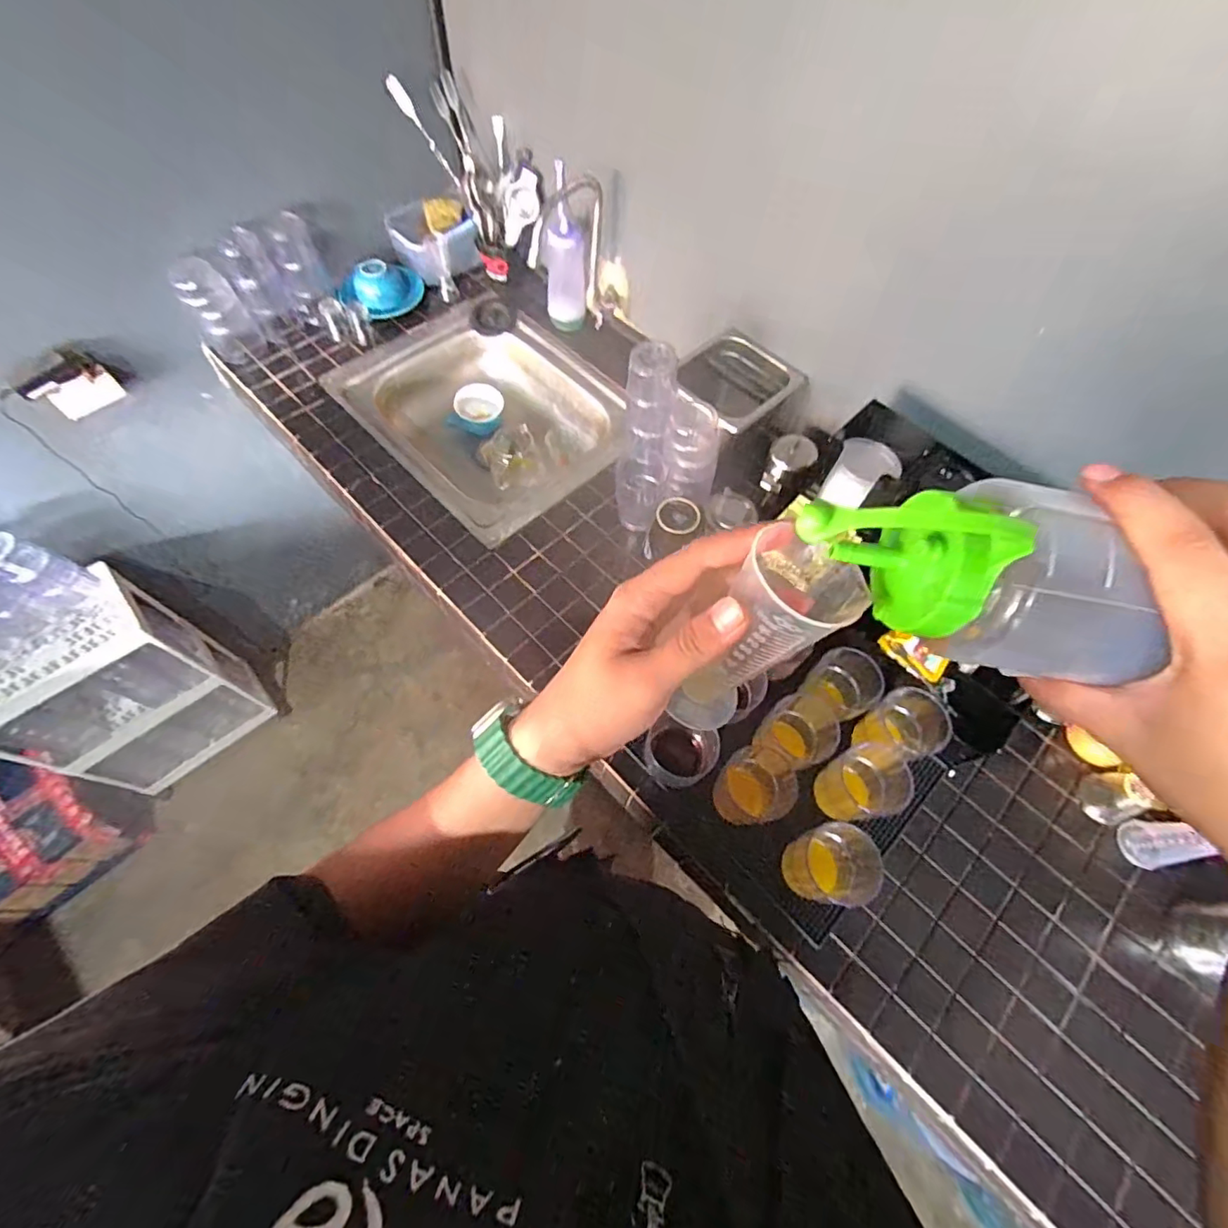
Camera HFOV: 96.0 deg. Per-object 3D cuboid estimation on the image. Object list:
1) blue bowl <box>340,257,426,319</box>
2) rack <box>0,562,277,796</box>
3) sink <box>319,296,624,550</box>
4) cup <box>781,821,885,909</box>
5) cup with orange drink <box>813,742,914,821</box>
[{"bbox_3d":[-0.453,-0.637,1.083,0.159,0.068,0.139,-23,67,-14],"label":"blue bowl"},{"bbox_3d":[-1.169,0.215,1.352,0.190,0.602,0.413,41,68,16],"label":"rack"},{"bbox_3d":[-0.230,-0.375,1.089,0.535,0.138,0.437,41,68,16],"label":"sink"},{"bbox_3d":[0.242,0.281,0.620,0.089,0.107,0.079,-1,63,-4],"label":"cup"},{"bbox_3d":[0.292,0.195,0.650,0.083,0.090,0.080,1,63,-3],"label":"cup with orange drink"}]

